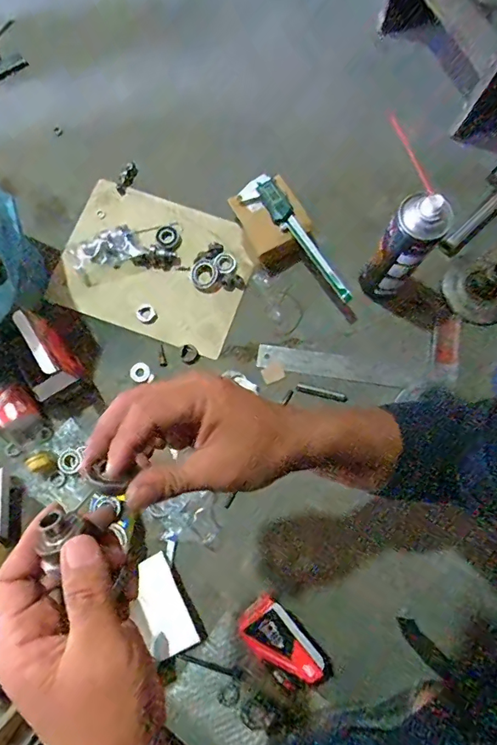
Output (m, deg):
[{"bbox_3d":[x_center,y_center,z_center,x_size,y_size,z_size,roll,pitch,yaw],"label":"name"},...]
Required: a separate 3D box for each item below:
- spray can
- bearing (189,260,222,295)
[{"bbox_3d":[0.194,-0.154,0.570,0.057,0.193,0.053,0,78,-1],"label":"spray can"},{"bbox_3d":[-0.068,-0.149,0.687,0.044,0.018,0.051,-18,79,-4],"label":"bearing"}]

